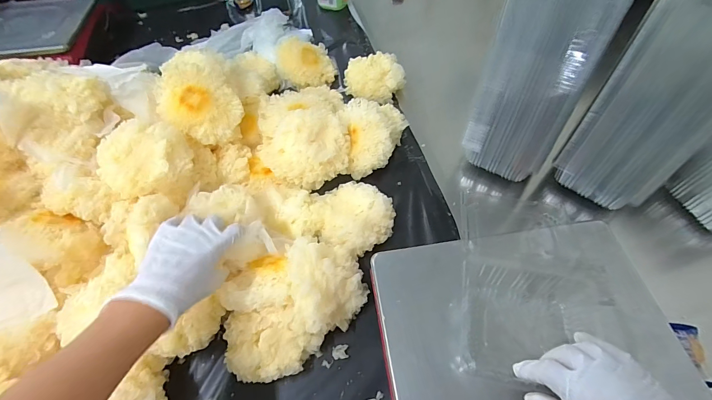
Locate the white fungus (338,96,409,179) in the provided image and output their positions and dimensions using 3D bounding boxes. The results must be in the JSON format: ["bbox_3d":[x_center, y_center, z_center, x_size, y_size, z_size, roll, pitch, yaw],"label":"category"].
[{"bbox_3d":[0.037,-0.117,0.615,0.125,0.076,0.141,-11,58,-3],"label":"white fungus"}]

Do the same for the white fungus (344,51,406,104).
[{"bbox_3d":[0.039,-0.258,0.715,0.123,0.050,0.110,-1,58,3],"label":"white fungus"}]

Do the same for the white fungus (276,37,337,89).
[{"bbox_3d":[-0.111,-0.302,0.742,0.121,0.057,0.121,-2,58,3],"label":"white fungus"}]

